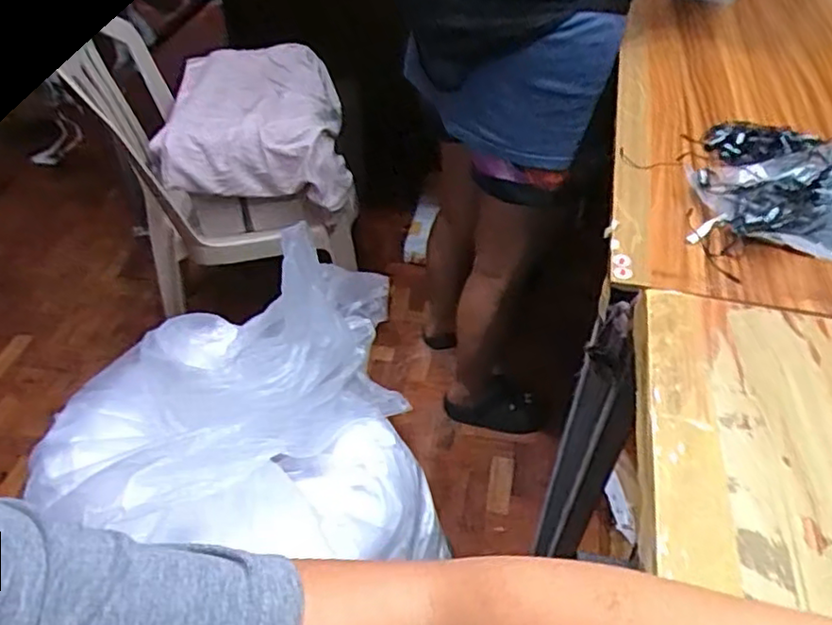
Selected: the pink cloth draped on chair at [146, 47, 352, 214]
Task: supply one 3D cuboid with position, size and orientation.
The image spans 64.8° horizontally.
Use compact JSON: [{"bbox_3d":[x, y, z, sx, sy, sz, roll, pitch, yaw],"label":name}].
[{"bbox_3d":[-0.312,-0.376,1.295,0.337,0.142,0.356,-4,45,-5],"label":"pink cloth draped on chair"}]

